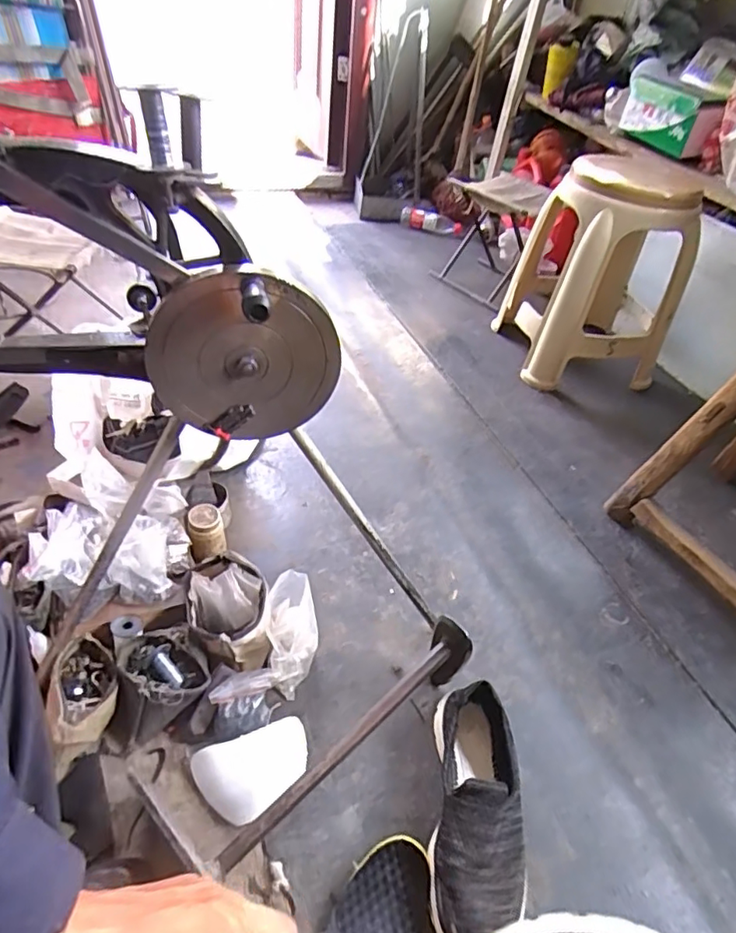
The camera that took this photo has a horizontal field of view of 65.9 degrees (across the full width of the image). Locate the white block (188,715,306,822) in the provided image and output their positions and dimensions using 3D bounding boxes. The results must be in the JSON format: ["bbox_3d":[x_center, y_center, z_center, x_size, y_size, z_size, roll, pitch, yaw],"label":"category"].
[{"bbox_3d":[-0.127,0.343,0.639,0.126,0.029,0.079,-12,46,-20],"label":"white block"}]

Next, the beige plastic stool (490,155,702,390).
[{"bbox_3d":[0.499,-0.411,1.245,0.308,0.414,0.289,-1,43,-9],"label":"beige plastic stool"}]

